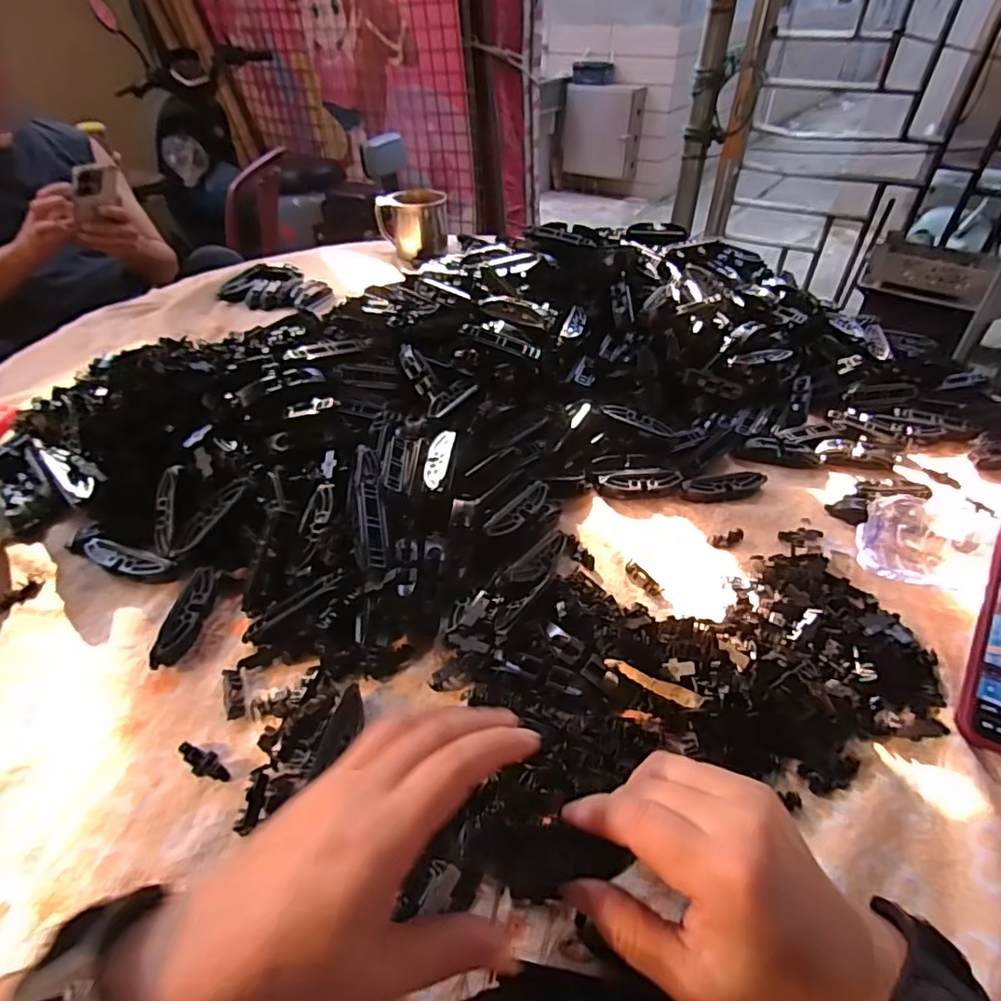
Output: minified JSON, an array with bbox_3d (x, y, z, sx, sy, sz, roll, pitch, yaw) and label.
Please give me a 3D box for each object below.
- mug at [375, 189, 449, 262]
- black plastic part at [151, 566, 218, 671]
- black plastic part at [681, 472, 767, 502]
[{"bbox_3d":[-0.146,-0.459,0.931,0.117,0.086,0.075,-9,43,-7],"label":"mug"},{"bbox_3d":[-0.214,0.079,0.384,0.018,0.020,0.076,-3,43,-1],"label":"black plastic part"},{"bbox_3d":[0.199,-0.014,0.493,0.077,0.019,0.019,-9,43,-7],"label":"black plastic part"}]

